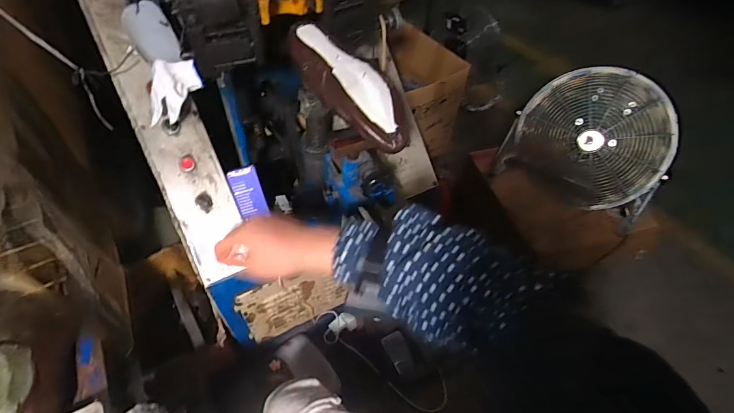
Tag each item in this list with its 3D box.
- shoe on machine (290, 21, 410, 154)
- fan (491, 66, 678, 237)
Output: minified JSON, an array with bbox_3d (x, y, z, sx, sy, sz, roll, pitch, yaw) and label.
[{"bbox_3d":[-0.027,-0.199,0.617,0.084,0.074,0.265,-30,58,-24],"label":"shoe on machine"},{"bbox_3d":[0.769,-0.217,1.340,0.244,0.568,0.503,-25,55,-21],"label":"fan"}]

